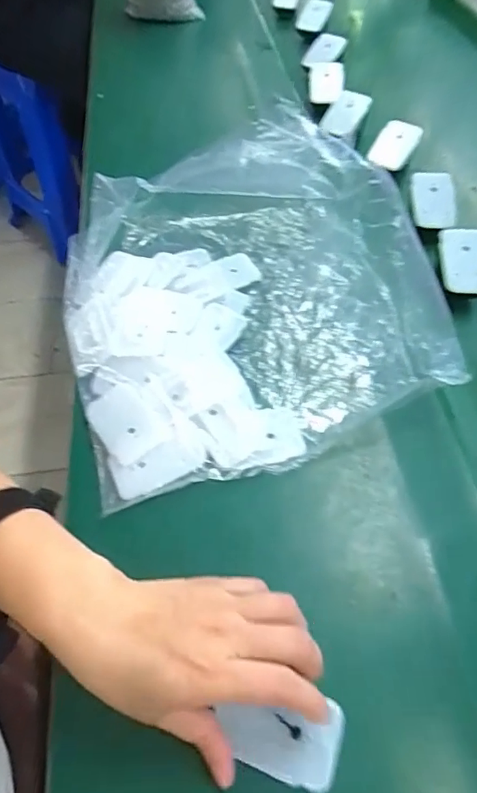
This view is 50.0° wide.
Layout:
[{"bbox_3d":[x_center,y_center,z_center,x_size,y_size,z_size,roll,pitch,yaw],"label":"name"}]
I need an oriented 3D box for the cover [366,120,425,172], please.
[{"bbox_3d":[0.184,-0.295,0.601,0.050,0.066,0.010,8,71,-15],"label":"cover"}]

